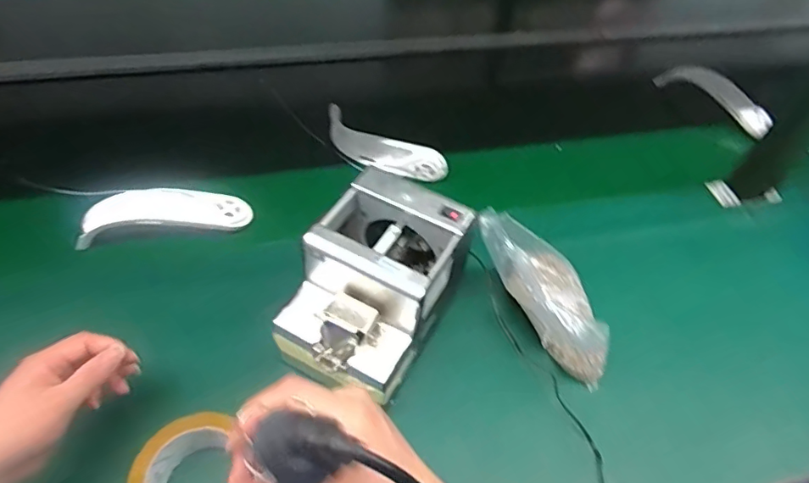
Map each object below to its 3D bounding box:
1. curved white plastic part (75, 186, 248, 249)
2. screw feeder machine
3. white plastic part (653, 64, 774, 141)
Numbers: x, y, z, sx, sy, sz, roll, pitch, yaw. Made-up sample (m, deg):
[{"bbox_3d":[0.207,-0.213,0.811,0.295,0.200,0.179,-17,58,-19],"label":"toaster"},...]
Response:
[{"bbox_3d":[-0.297,-0.035,0.660,0.198,0.037,0.051,-5,52,-11],"label":"curved white plastic part"},{"bbox_3d":[-0.030,0.042,0.528,0.128,0.126,0.175,26,53,14],"label":"screw feeder machine"},{"bbox_3d":[0.545,-0.254,0.920,0.056,0.045,0.204,-29,60,-26],"label":"white plastic part"}]

